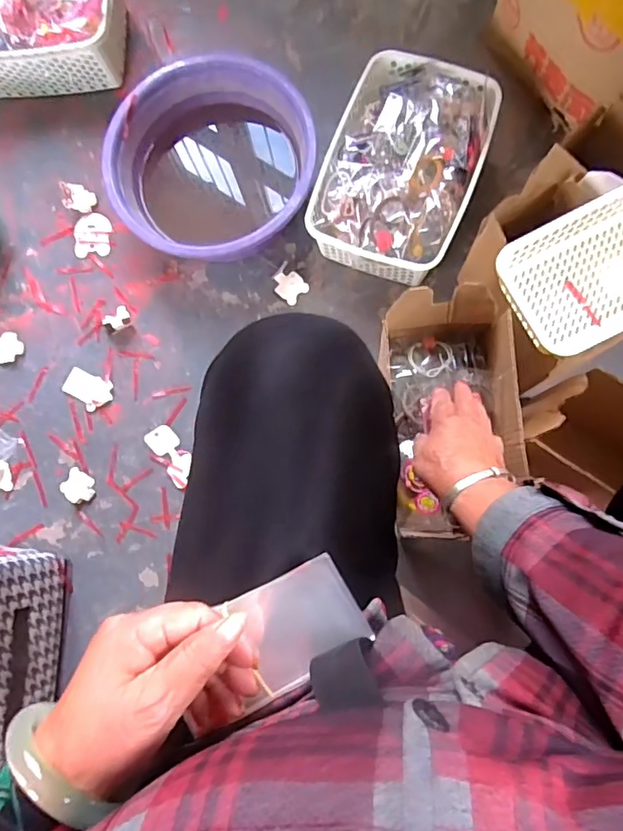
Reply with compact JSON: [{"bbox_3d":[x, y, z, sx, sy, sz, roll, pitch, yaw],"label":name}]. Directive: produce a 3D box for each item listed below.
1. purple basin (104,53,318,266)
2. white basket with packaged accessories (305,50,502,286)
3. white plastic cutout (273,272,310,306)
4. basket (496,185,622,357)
[{"bbox_3d":[-0.137,-0.350,0.779,0.279,0.111,0.282,0,81,4],"label":"purple basin"},{"bbox_3d":[0.127,-0.340,0.752,0.196,0.108,0.299,19,83,7],"label":"white basket with packaged accessories"},{"bbox_3d":[-0.033,-0.194,0.795,0.042,0.005,0.050,-43,81,-3],"label":"white plastic cutout"},{"bbox_3d":[0.336,-0.170,0.562,0.263,0.044,0.134,-27,80,0],"label":"basket"}]

